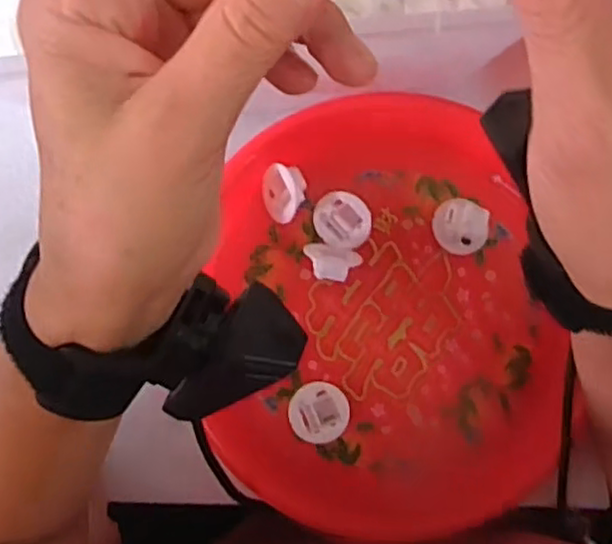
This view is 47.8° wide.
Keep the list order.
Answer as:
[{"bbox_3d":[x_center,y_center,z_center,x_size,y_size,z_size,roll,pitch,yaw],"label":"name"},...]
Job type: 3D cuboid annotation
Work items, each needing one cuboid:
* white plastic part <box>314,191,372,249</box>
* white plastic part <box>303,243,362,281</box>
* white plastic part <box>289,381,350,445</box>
[{"bbox_3d":[0.021,-0.029,0.398,0.031,0.018,0.031,0,87,-1],"label":"white plastic part"},{"bbox_3d":[0.015,-0.005,0.396,0.032,0.020,0.020,8,87,0],"label":"white plastic part"},{"bbox_3d":[0.007,0.079,0.391,0.033,0.014,0.033,1,87,-1],"label":"white plastic part"}]

